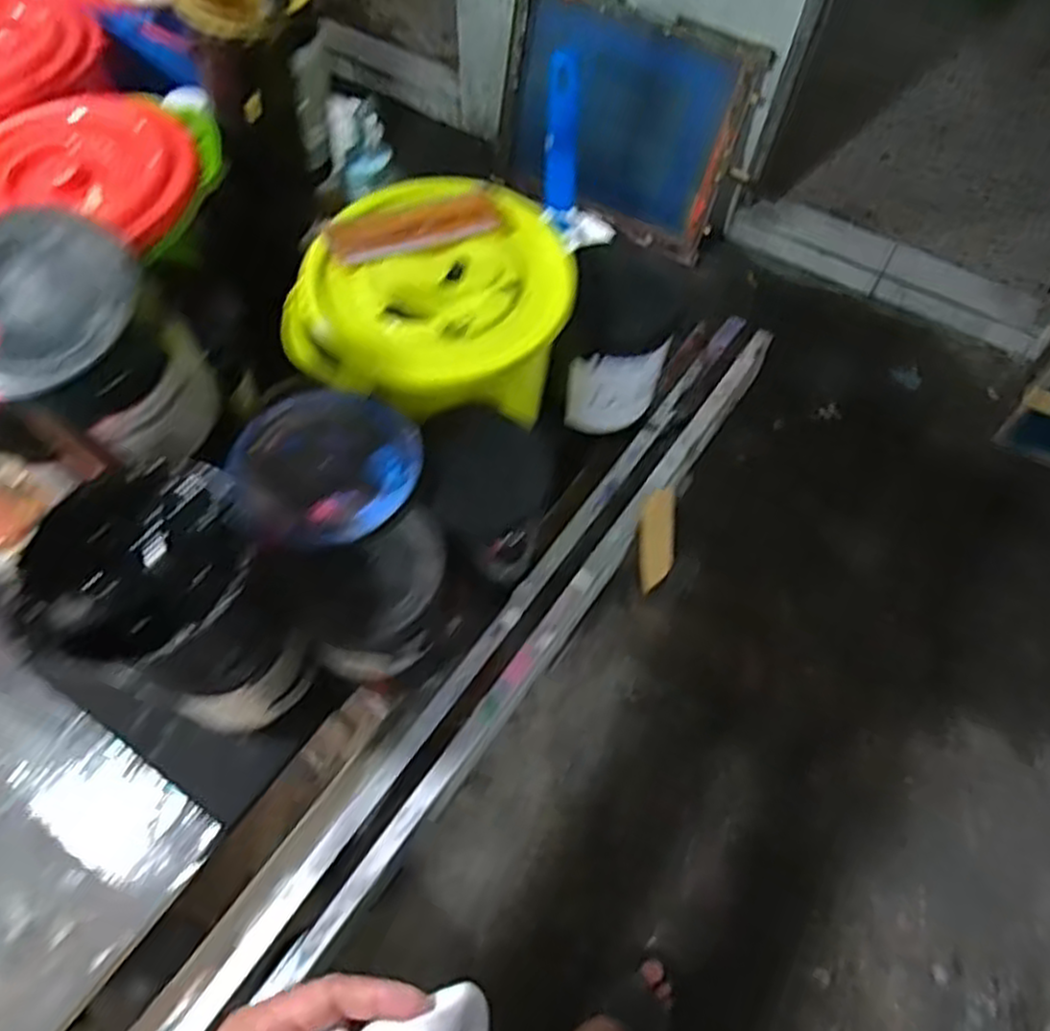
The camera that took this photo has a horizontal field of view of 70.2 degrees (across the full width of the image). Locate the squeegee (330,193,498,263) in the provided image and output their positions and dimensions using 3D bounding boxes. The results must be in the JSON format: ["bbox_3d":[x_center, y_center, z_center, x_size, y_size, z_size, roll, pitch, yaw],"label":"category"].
[{"bbox_3d":[-0.090,-0.235,0.613,0.137,0.011,0.041,-17,64,-10],"label":"squeegee"}]

